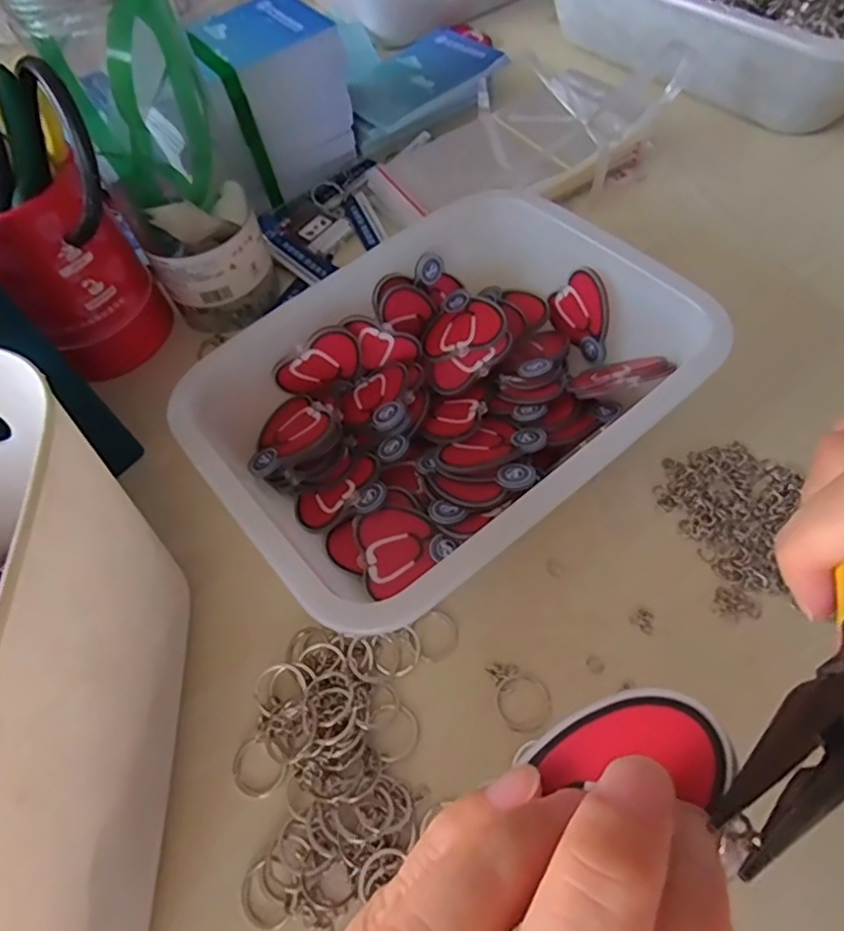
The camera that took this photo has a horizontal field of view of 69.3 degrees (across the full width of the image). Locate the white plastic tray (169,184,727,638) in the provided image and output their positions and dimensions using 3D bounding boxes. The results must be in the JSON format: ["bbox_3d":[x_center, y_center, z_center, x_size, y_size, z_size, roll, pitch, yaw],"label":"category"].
[{"bbox_3d":[0.012,-0.038,0.333,0.247,0.062,0.191,-37,62,-15],"label":"white plastic tray"}]

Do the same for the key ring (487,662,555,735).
[{"bbox_3d":[0.046,0.105,0.279,0.026,0.004,0.032,-12,58,0],"label":"key ring"}]

